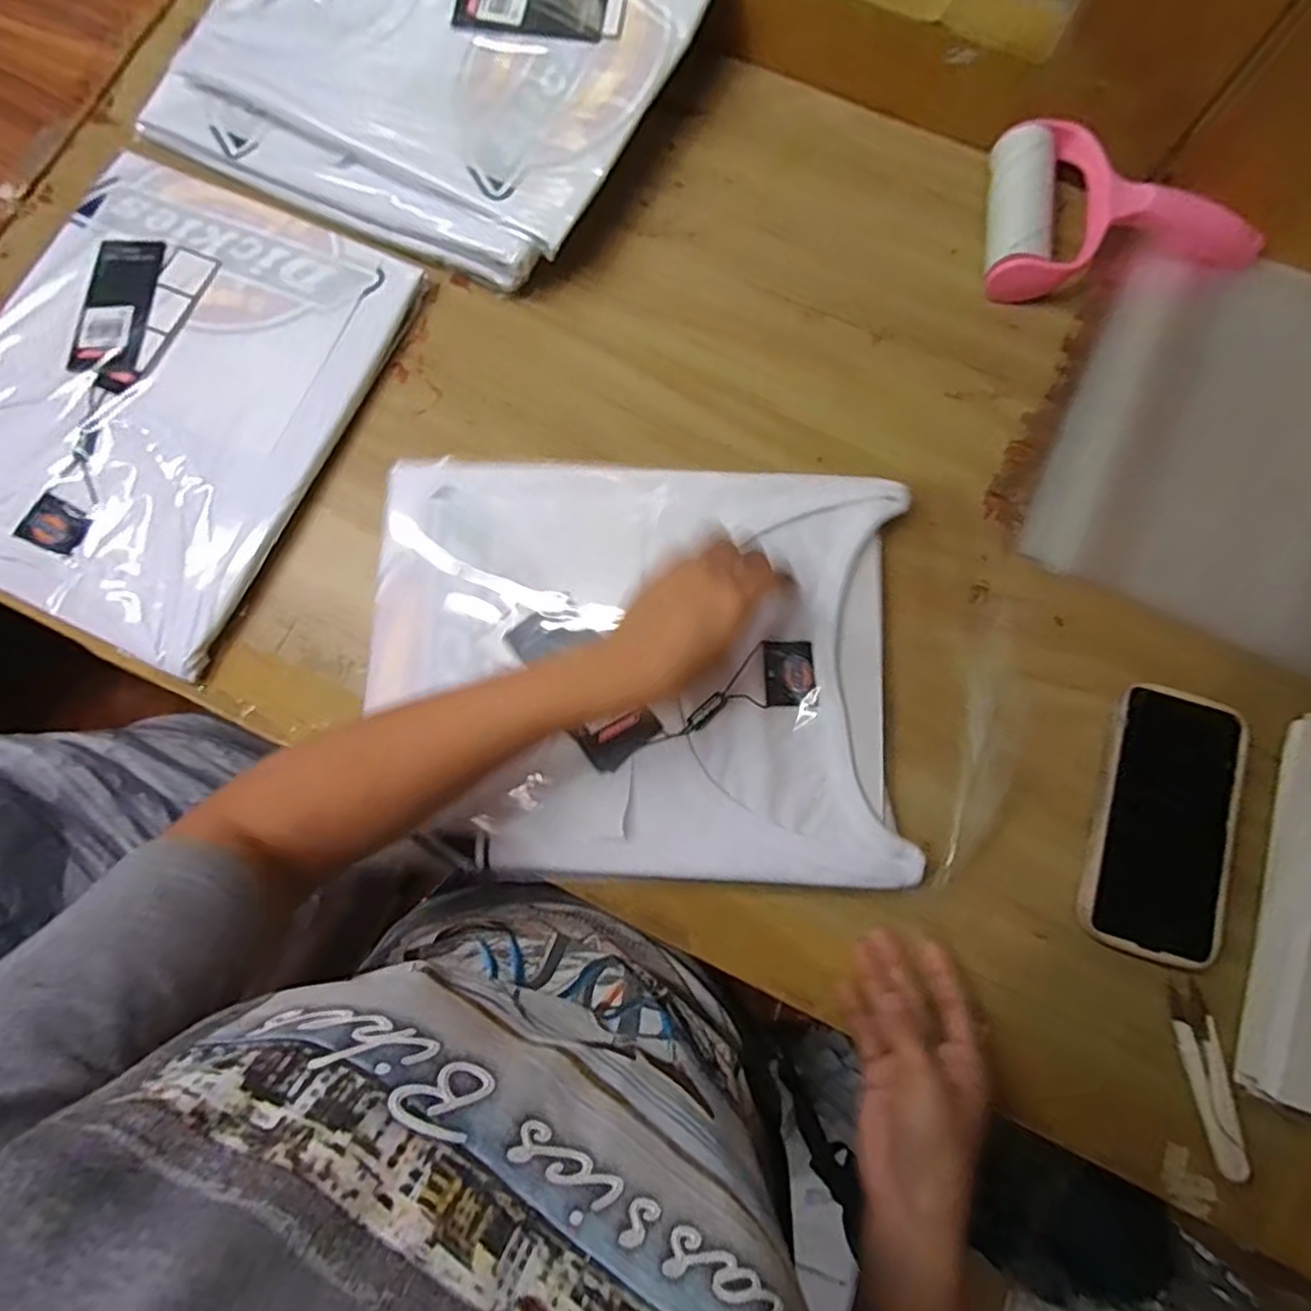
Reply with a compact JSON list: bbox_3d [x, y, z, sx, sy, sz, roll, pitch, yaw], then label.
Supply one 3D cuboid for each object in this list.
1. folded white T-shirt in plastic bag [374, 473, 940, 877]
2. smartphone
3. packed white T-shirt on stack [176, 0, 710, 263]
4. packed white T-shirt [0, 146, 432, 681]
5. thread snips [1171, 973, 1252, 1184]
[{"bbox_3d":[-0.014,0.006,0.426,0.321,0.023,0.257,2,79,0],"label":"folded white T-shirt in plastic bag"},{"bbox_3d":[0.308,0.100,0.411,0.083,0.008,0.159,15,79,3],"label":"smartphone"},{"bbox_3d":[-0.147,-0.461,0.478,0.328,0.024,0.254,29,90,6],"label":"packed white T-shirt on stack"},{"bbox_3d":[-0.350,-0.180,0.471,0.264,0.024,0.318,24,79,5],"label":"packed white T-shirt"},{"bbox_3d":[0.316,0.241,0.386,0.022,0.008,0.097,-8,79,-2],"label":"thread snips"}]

